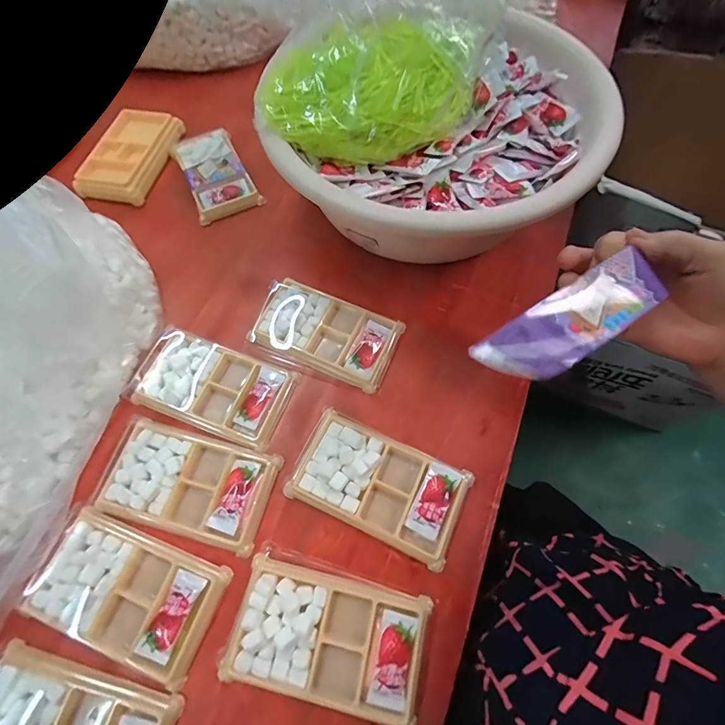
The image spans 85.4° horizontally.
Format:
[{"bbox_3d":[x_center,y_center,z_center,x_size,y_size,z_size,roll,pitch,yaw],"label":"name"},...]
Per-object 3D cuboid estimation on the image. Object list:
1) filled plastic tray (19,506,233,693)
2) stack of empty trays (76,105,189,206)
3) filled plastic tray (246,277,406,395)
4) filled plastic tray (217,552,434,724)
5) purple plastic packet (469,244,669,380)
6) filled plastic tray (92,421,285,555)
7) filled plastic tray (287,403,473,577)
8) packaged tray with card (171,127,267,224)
[{"bbox_3d":[-0.175,0.170,0.295,0.132,0.012,0.075,21,67,8],"label":"filled plastic tray"},{"bbox_3d":[-0.290,-0.258,0.488,0.083,0.024,0.141,13,66,4],"label":"stack of empty trays"},{"bbox_3d":[-0.036,-0.031,0.384,0.137,0.010,0.080,22,67,8],"label":"filled plastic tray"},{"bbox_3d":[-0.024,0.195,0.280,0.135,0.013,0.074,13,66,4],"label":"filled plastic tray"},{"bbox_3d":[0.119,-0.025,0.215,0.128,0.009,0.037,-28,69,-15],"label":"purple plastic packet"},{"bbox_3d":[-0.144,0.100,0.329,0.136,0.014,0.075,16,66,6],"label":"filled plastic tray"},{"bbox_3d":[0.014,0.098,0.323,0.138,0.016,0.078,24,67,9],"label":"filled plastic tray"},{"bbox_3d":[-0.179,-0.230,0.478,0.073,0.020,0.130,-25,69,-12],"label":"packaged tray with card"}]

